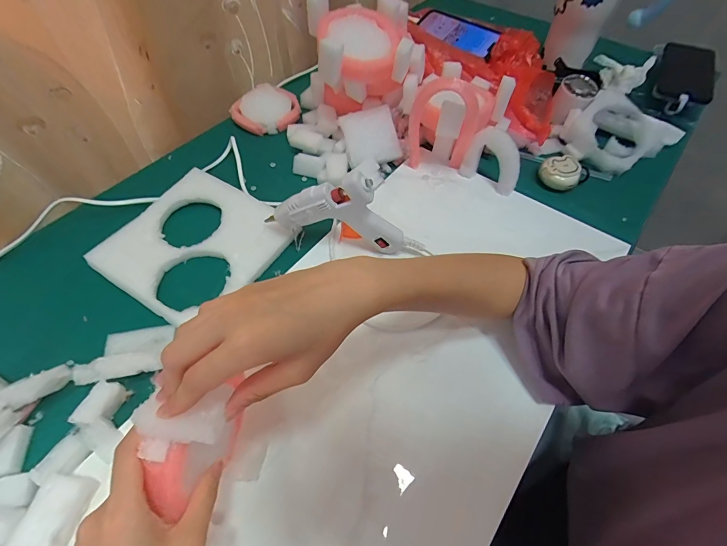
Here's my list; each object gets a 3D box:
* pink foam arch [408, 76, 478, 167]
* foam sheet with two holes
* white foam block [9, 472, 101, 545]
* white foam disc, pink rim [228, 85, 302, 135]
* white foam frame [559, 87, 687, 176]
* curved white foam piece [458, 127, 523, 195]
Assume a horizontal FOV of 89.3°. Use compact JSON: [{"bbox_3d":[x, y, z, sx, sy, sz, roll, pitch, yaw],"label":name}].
[{"bbox_3d":[0.100,-0.184,0.463,0.081,0.133,0.030,3,56,2],"label":"pink foam arch"},{"bbox_3d":[-0.203,-0.040,0.438,0.183,0.012,0.180,32,62,20],"label":"foam sheet with two holes"},{"bbox_3d":[-0.236,0.192,0.275,0.036,0.019,0.072,8,57,5],"label":"white foam block"},{"bbox_3d":[-0.148,-0.259,0.579,0.093,0.022,0.093,0,56,0],"label":"white foam disc, pink rim"},{"bbox_3d":[0.380,-0.215,0.540,0.174,0.049,0.118,-32,62,-19],"label":"white foam frame"},{"bbox_3d":[0.170,-0.147,0.476,0.074,0.065,0.031,31,62,19],"label":"curved white foam piece"}]

